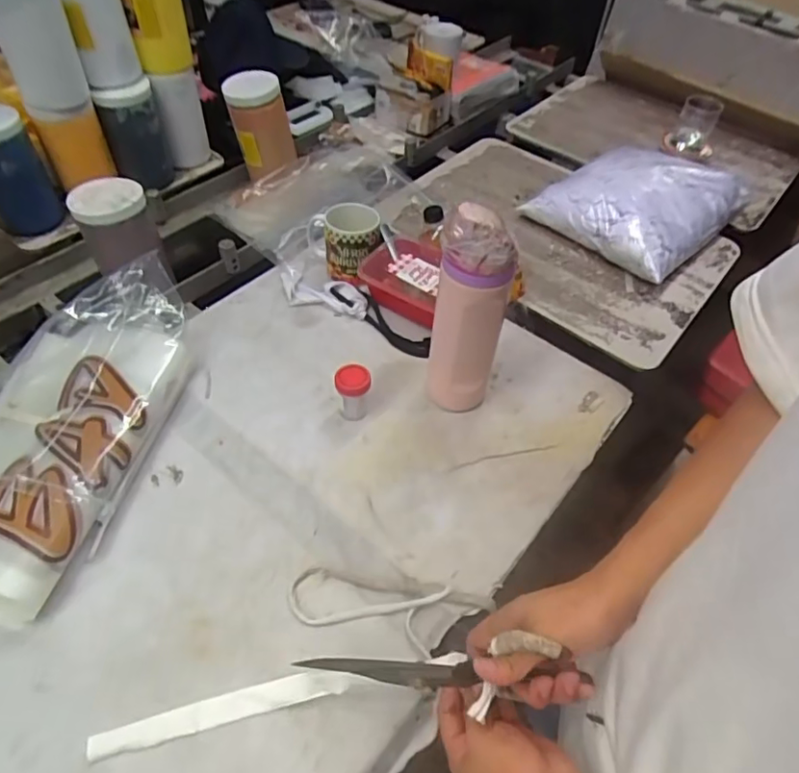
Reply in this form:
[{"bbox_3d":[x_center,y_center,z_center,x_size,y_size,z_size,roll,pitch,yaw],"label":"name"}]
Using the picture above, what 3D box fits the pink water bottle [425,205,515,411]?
[{"bbox_3d":[0.076,-0.075,0.644,0.082,0.276,0.070,12,52,5],"label":"pink water bottle"}]

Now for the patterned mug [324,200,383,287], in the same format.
[{"bbox_3d":[-0.073,-0.222,0.850,0.084,0.084,0.092,24,54,14],"label":"patterned mug"}]

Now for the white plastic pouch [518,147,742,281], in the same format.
[{"bbox_3d":[0.432,-0.336,0.999,0.340,0.087,0.263,-37,62,-28],"label":"white plastic pouch"}]

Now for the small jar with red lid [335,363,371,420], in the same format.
[{"bbox_3d":[-0.059,0.009,0.700,0.043,0.068,0.039,0,52,-4],"label":"small jar with red lid"}]

